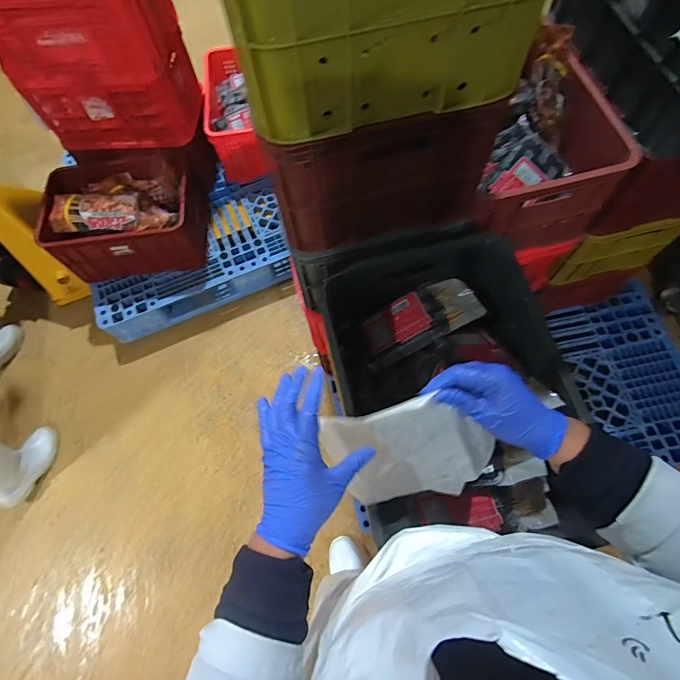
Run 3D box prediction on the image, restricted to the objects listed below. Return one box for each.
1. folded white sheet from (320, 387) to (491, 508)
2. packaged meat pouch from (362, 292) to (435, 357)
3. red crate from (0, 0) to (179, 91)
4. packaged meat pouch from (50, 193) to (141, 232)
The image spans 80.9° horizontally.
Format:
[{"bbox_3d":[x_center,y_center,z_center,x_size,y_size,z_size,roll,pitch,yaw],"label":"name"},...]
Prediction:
[{"bbox_3d":[0.068,0.142,0.500,0.151,0.202,0.045,46,38,-19],"label":"folded white sheet"},{"bbox_3d":[0.109,-0.032,0.786,0.128,0.007,0.096,-32,51,13],"label":"packaged meat pouch"},{"bbox_3d":[-0.793,-0.977,1.201,0.488,0.261,0.293,0,68,2],"label":"red crate"},{"bbox_3d":[-0.843,-0.439,1.374,0.303,0.050,0.124,1,68,2],"label":"packaged meat pouch"}]

